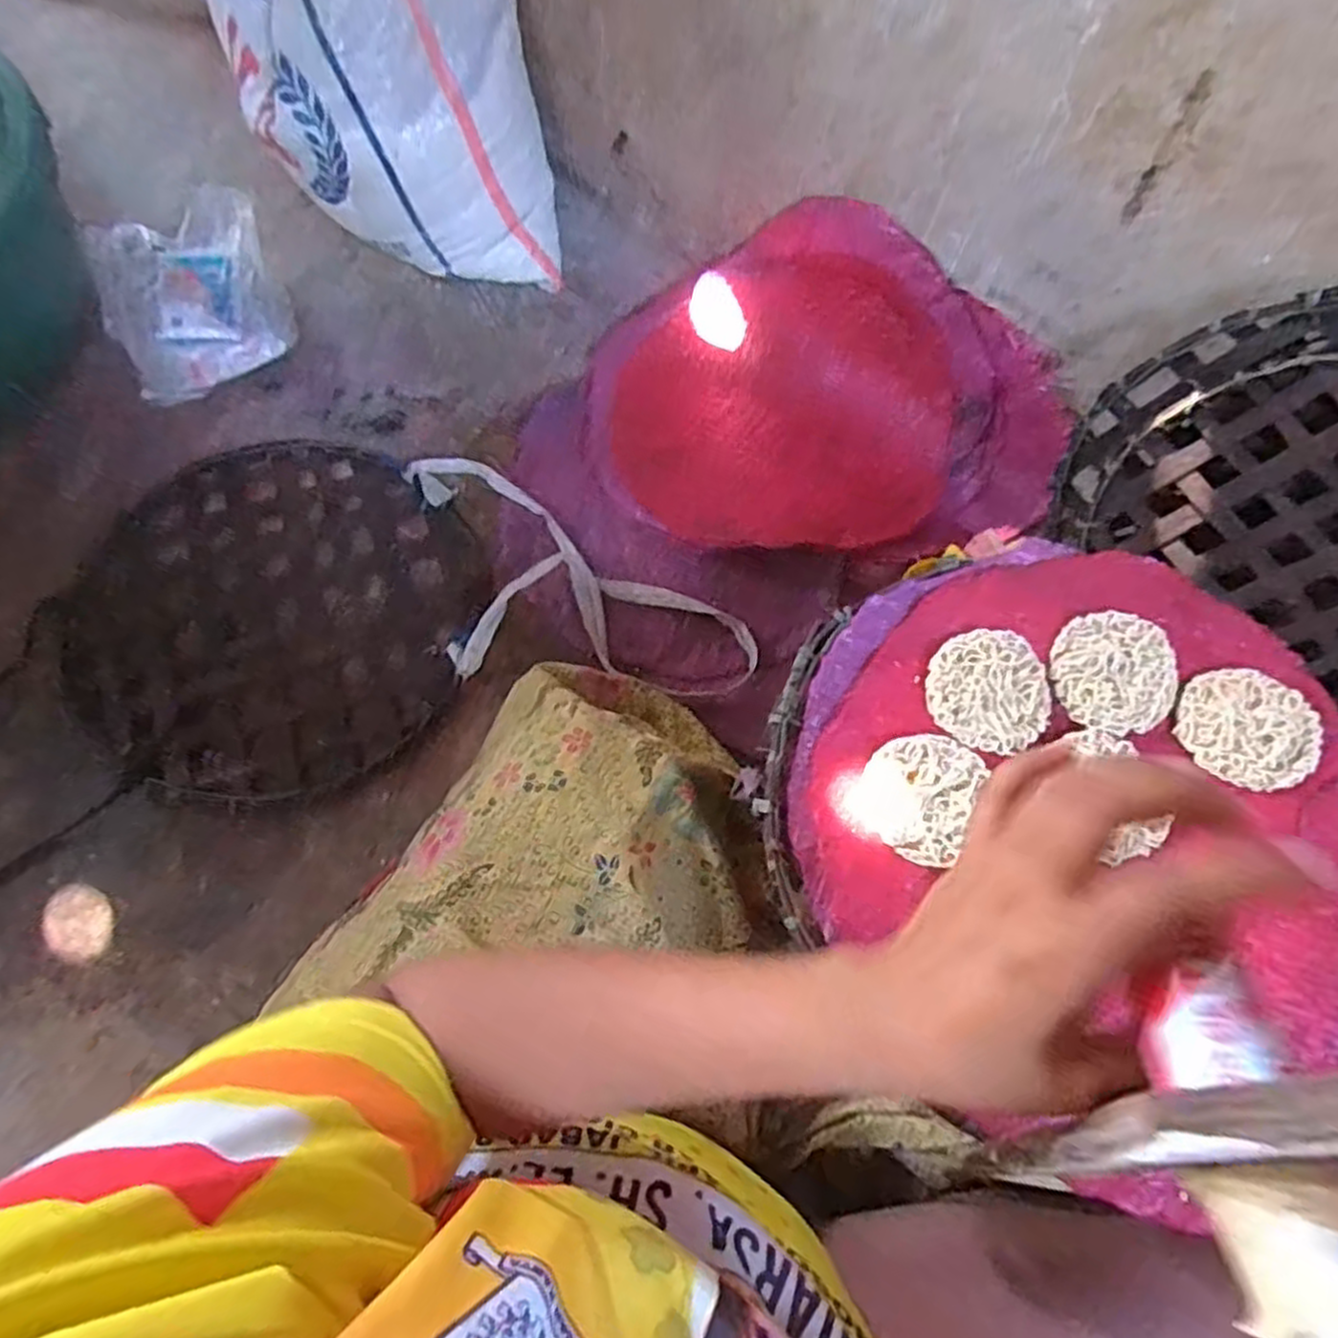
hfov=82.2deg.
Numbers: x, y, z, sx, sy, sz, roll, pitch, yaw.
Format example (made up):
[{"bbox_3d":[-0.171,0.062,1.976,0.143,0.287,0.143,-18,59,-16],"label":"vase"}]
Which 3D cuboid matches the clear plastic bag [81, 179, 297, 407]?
[{"bbox_3d":[-0.492,-0.389,0.783,0.170,0.087,0.222,-16,68,-10],"label":"clear plastic bag"}]

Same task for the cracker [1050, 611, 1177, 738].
[{"bbox_3d":[0.278,0.001,0.479,0.072,0.015,0.075,1,66,-3],"label":"cracker"}]

